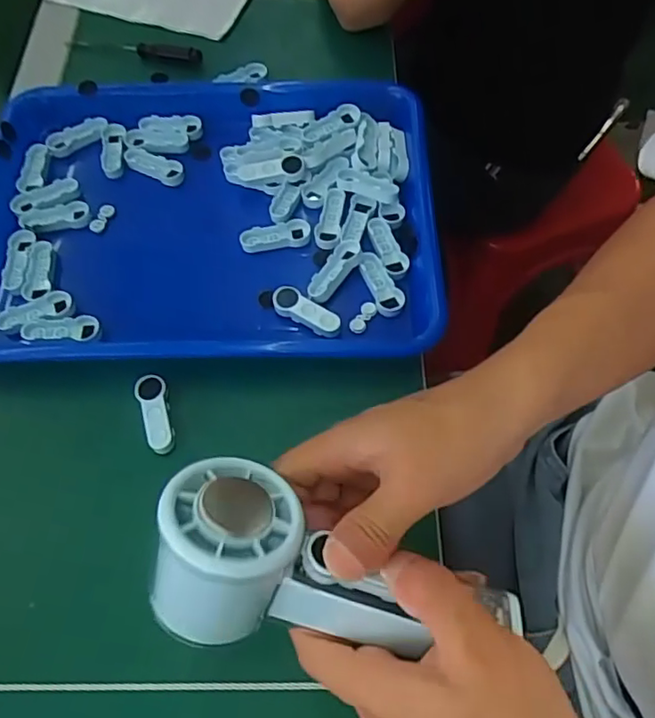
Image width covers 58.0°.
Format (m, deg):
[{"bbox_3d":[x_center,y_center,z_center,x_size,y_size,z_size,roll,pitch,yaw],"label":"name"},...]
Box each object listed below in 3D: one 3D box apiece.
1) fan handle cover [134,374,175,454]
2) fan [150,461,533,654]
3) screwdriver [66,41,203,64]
[{"bbox_3d":[-0.106,0.033,0.365,0.018,0.007,0.051,-21,64,-8],"label":"fan handle cover"},{"bbox_3d":[0.002,0.093,0.250,0.155,0.046,0.069,21,38,-7],"label":"fan"},{"bbox_3d":[-0.171,-0.270,0.518,0.120,0.014,0.014,10,64,7],"label":"screwdriver"}]

